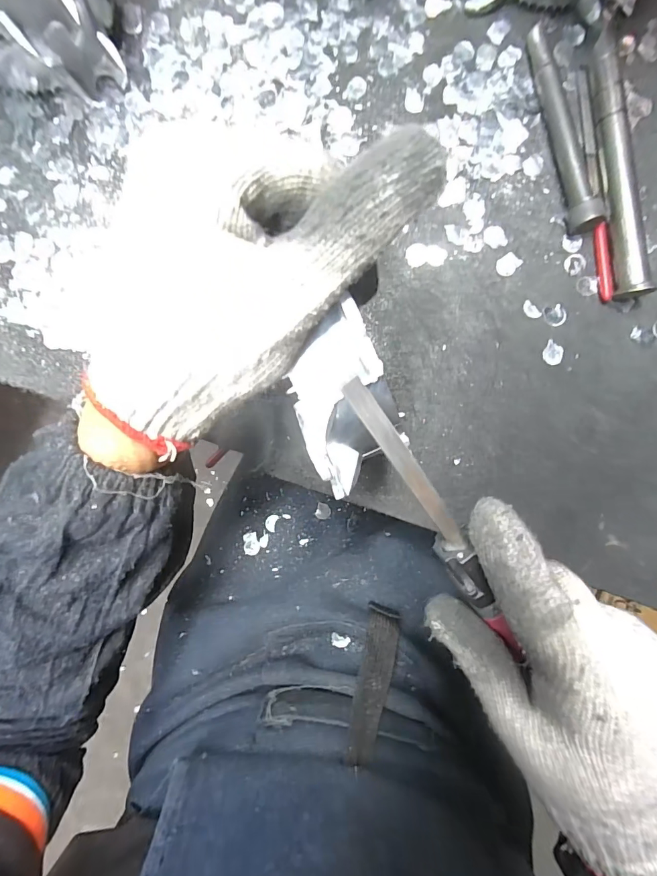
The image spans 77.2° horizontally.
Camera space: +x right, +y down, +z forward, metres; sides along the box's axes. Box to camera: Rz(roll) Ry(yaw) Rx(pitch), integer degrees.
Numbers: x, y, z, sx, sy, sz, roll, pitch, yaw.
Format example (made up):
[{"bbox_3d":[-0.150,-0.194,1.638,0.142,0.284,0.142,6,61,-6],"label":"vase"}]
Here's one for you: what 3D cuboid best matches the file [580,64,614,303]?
[{"bbox_3d":[0.197,-0.188,0.305,0.008,0.009,0.171,-7,89,-1],"label":"file"}]

